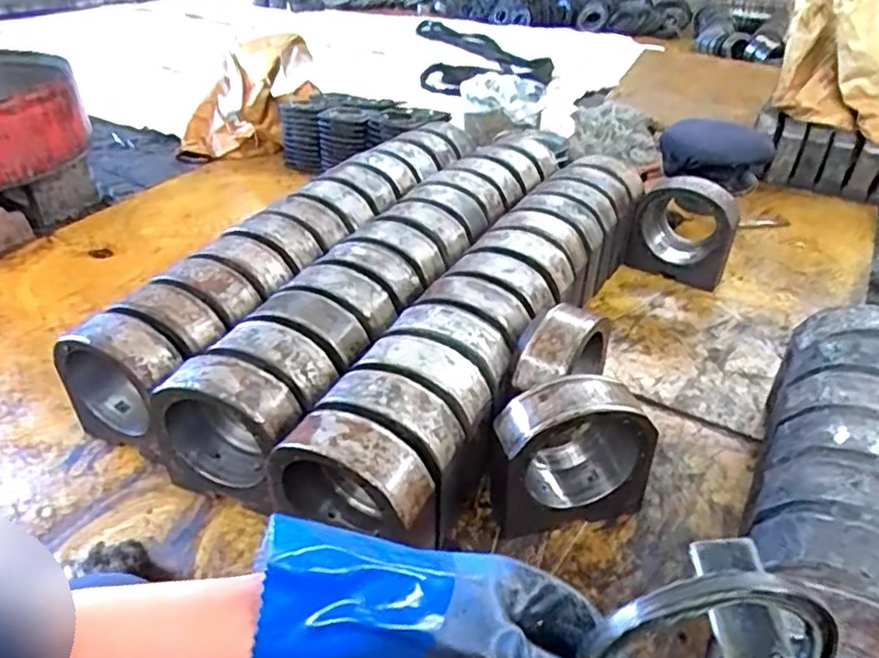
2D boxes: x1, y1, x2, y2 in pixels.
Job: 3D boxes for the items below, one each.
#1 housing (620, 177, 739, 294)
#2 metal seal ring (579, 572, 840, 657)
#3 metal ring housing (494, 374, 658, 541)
[{"bbox_3d":[0.570,-0.230,1.571,0.229,0.222,0.113,15,41,19],"label":"housing"},{"bbox_3d":[0.168,0.206,0.410,0.156,0.155,0.028,-3,38,-2],"label":"metal seal ring"},{"bbox_3d":[0.200,0.187,1.028,0.226,0.250,0.121,-7,38,-8],"label":"metal ring housing"}]

